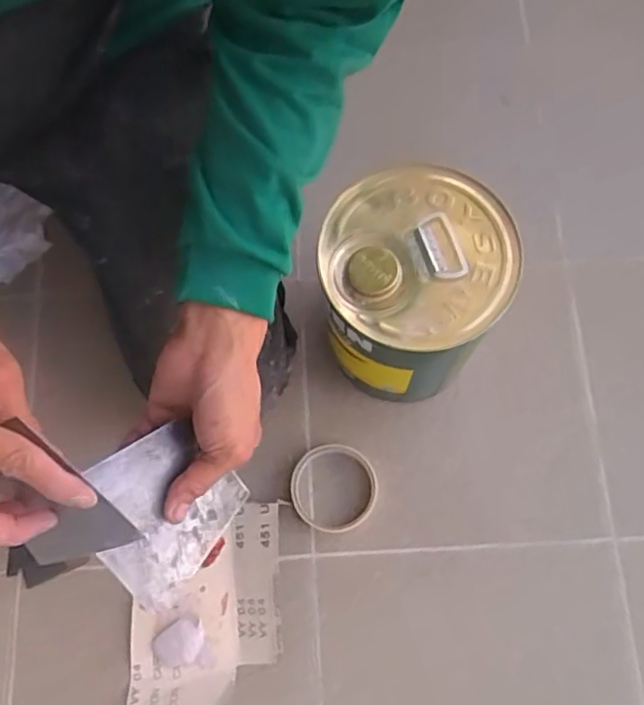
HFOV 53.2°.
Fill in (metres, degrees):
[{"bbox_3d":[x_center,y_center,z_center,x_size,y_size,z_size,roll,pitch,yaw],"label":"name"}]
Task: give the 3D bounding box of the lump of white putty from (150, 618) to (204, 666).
[{"bbox_3d":[-0.140,0.283,0.623,0.049,0.011,0.039,-15,74,-3],"label":"lump of white putty"}]

